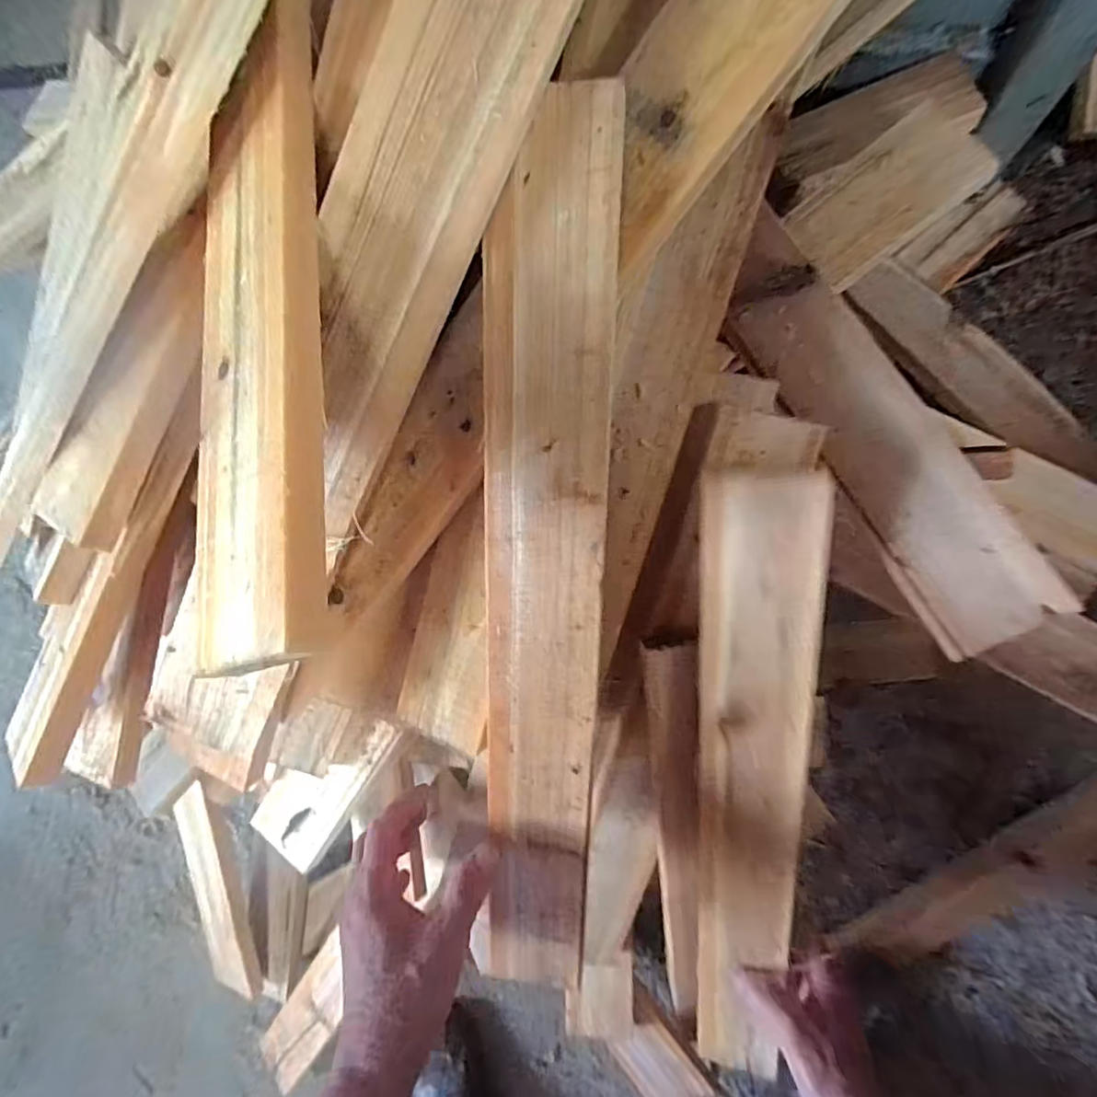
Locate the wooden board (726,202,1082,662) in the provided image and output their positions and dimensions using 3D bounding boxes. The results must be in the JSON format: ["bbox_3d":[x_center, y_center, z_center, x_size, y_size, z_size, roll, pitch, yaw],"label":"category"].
[{"bbox_3d":[0.181,-0.070,0.325,0.060,0.012,0.263,-34,75,27],"label":"wooden board"}]

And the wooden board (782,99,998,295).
[{"bbox_3d":[0.209,-0.219,0.357,0.098,0.012,0.063,-33,84,25],"label":"wooden board"}]

